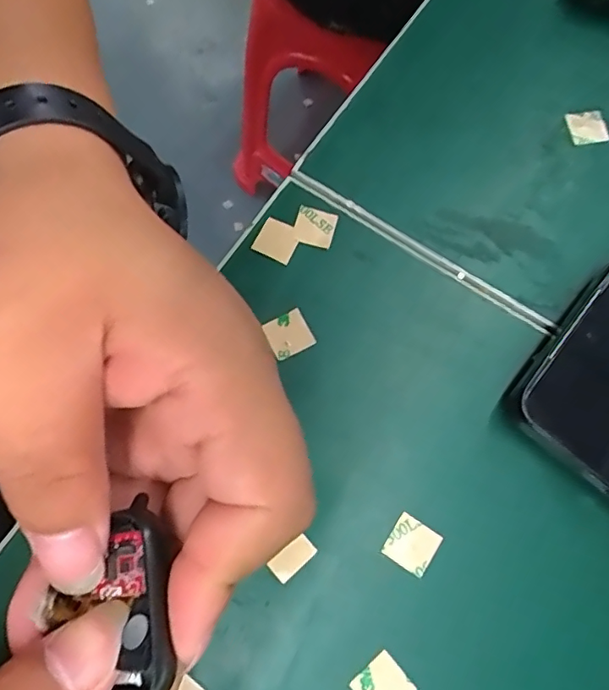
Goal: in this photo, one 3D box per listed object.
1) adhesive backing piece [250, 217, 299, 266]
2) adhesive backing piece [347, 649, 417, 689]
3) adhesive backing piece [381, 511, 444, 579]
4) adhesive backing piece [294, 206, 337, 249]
[{"bbox_3d":[-0.011,-0.040,0.208,0.016,0.004,0.016,20,69,10],"label":"adhesive backing piece"},{"bbox_3d":[0.024,0.106,0.167,0.015,0.004,0.015,-41,79,-12],"label":"adhesive backing piece"},{"bbox_3d":[0.036,0.066,0.178,0.015,0.004,0.015,33,76,7],"label":"adhesive backing piece"},{"bbox_3d":[0.004,-0.046,0.209,0.015,0.004,0.015,14,74,2],"label":"adhesive backing piece"}]

